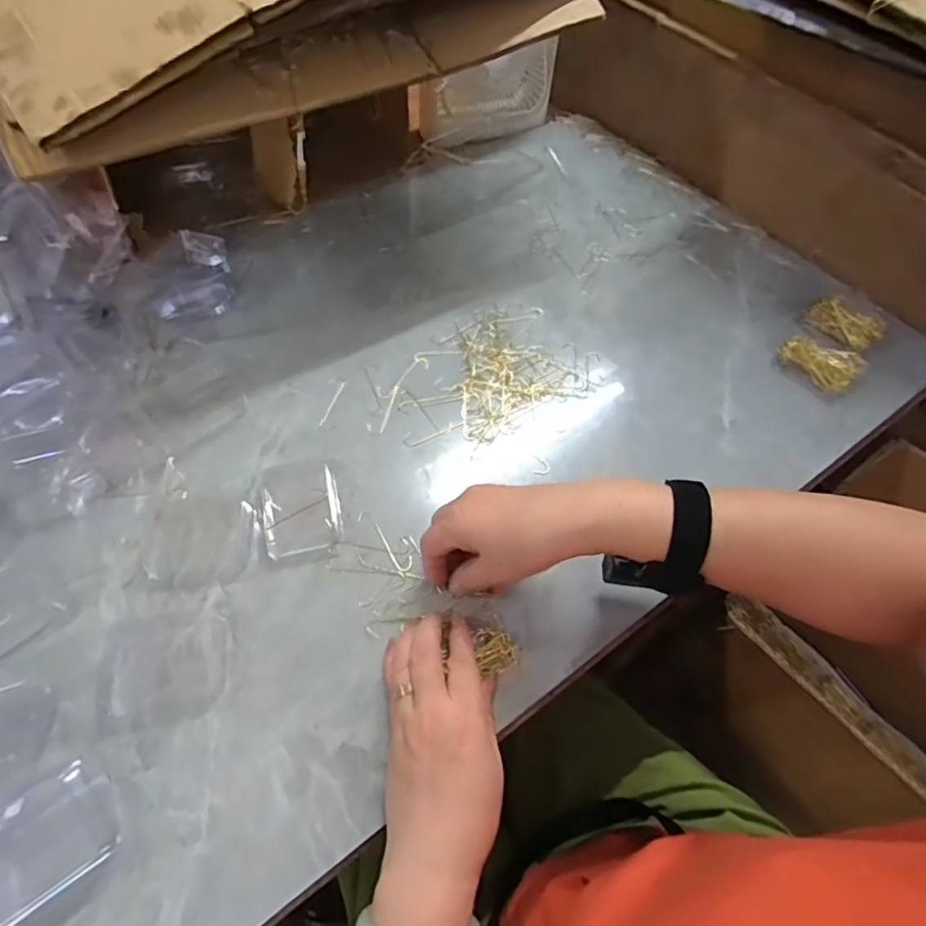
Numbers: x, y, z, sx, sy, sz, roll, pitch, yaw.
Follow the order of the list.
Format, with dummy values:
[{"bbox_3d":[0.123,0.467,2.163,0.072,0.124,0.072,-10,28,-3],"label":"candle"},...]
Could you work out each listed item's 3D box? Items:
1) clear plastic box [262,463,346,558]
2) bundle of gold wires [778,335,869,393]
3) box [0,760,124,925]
[{"bbox_3d":[-0.130,0.033,0.453,0.060,0.021,0.074,-12,57,-12],"label":"clear plastic box"},{"bbox_3d":[0.362,-0.105,0.573,0.054,0.018,0.075,-31,63,-22],"label":"bundle of gold wires"},{"bbox_3d":[-0.244,0.214,0.321,0.076,0.026,0.061,-32,64,-23],"label":"box"}]

